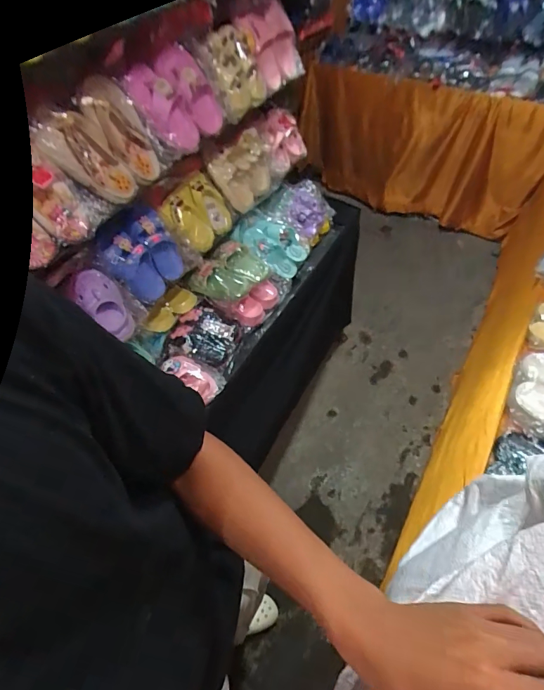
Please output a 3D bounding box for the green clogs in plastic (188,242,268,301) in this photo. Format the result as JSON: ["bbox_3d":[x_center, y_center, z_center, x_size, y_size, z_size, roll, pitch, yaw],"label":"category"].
[{"bbox_3d":[-0.101,-0.187,1.015,0.134,0.067,0.187,33,62,25],"label":"green clogs in plastic"}]

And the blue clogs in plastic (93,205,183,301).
[{"bbox_3d":[-0.278,-0.194,0.854,0.068,0.185,0.165,13,52,40],"label":"blue clogs in plastic"}]

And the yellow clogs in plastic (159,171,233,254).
[{"bbox_3d":[-0.175,-0.314,0.961,0.069,0.159,0.208,2,46,42],"label":"yellow clogs in plastic"}]

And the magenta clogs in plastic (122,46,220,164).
[{"bbox_3d":[-0.190,-0.488,0.791,0.080,0.170,0.191,-9,33,51],"label":"magenta clogs in plastic"}]

